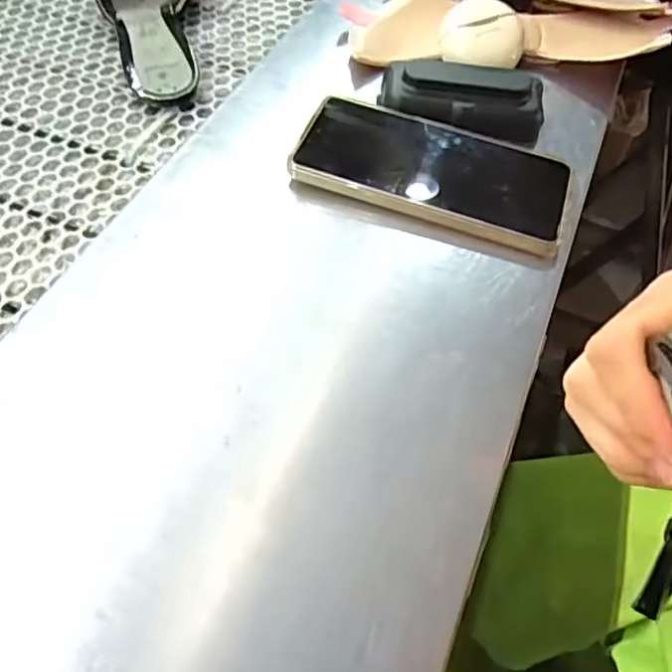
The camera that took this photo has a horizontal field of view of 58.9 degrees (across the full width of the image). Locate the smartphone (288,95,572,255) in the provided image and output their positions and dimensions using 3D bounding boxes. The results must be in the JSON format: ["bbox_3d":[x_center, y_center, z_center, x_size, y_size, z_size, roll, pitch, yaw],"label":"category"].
[{"bbox_3d":[0.059,-0.102,0.362,0.160,0.016,0.078,16,56,8],"label":"smartphone"}]

